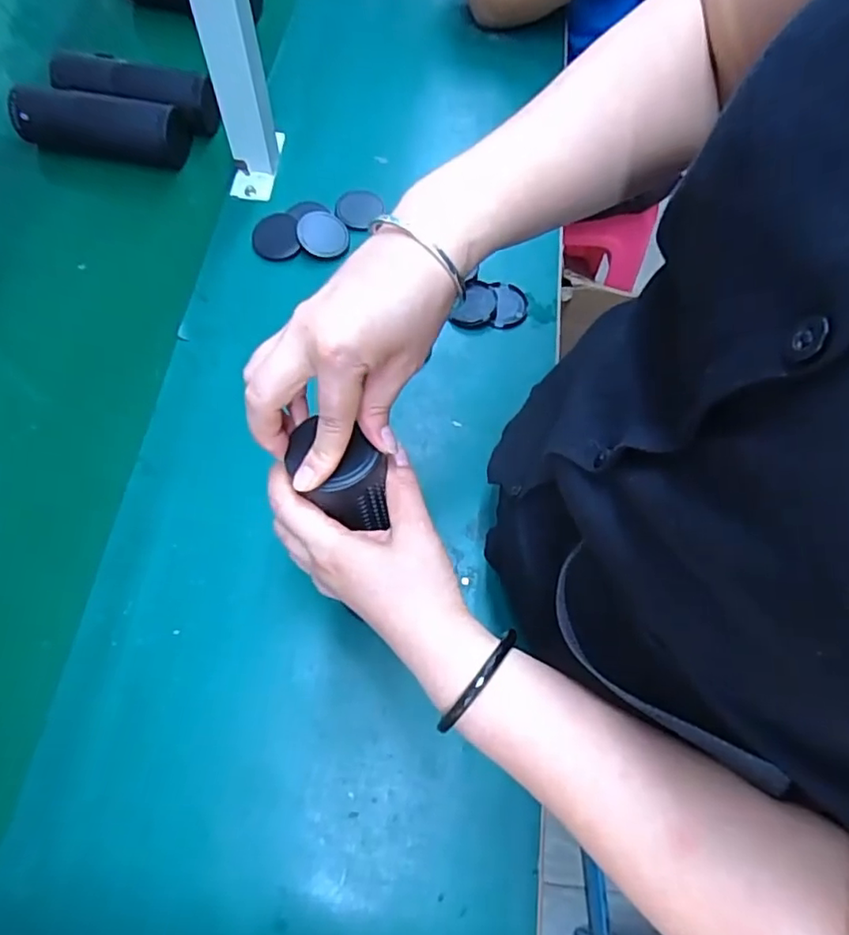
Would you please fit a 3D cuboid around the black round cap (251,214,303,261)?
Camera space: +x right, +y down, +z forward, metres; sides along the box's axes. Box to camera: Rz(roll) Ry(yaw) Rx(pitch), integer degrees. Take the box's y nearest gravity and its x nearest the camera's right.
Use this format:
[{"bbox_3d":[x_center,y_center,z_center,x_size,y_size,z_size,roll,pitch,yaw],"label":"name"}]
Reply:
[{"bbox_3d":[-0.147,-0.227,0.586,0.045,0.004,0.050,-16,79,4],"label":"black round cap"}]

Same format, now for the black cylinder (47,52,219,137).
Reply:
[{"bbox_3d":[-0.306,-0.398,0.635,0.169,0.058,0.049,15,66,4],"label":"black cylinder"}]

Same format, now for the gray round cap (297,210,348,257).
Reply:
[{"bbox_3d":[-0.101,-0.231,0.591,0.052,0.010,0.052,5,71,-14],"label":"gray round cap"}]

